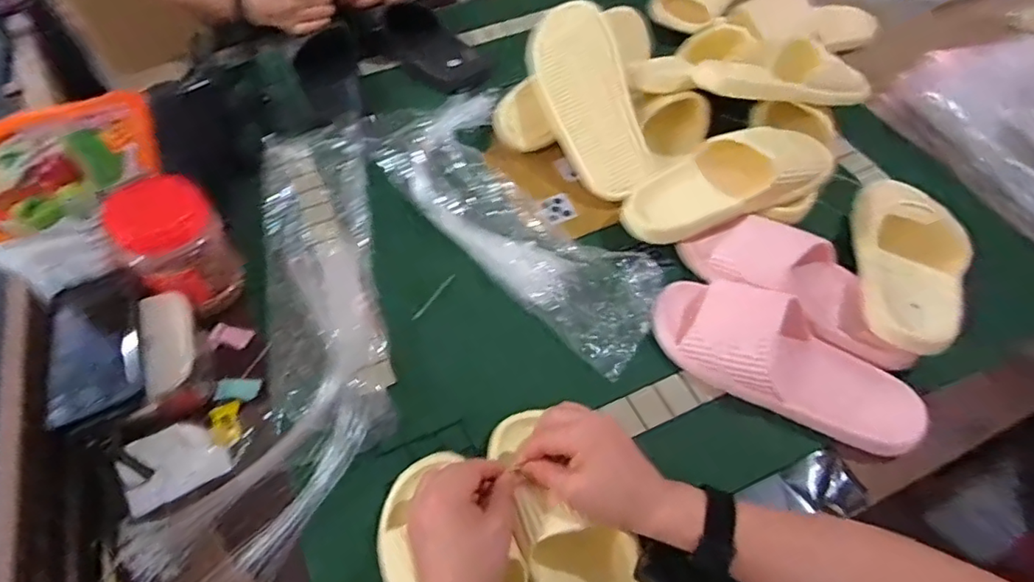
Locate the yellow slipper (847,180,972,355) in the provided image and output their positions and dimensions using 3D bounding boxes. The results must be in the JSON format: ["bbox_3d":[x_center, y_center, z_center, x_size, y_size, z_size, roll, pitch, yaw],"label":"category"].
[{"bbox_3d":[0.422,-0.034,0.629,0.112,0.067,0.254,22,48,11],"label":"yellow slipper"}]

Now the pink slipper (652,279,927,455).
[{"bbox_3d":[0.261,0.064,0.562,0.261,0.061,0.102,24,59,16],"label":"pink slipper"}]

